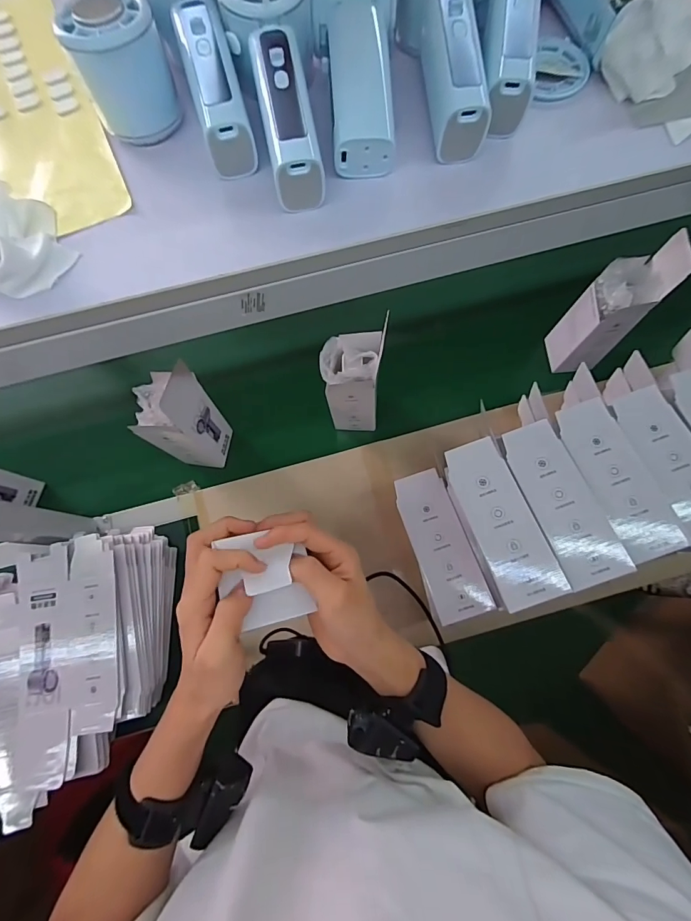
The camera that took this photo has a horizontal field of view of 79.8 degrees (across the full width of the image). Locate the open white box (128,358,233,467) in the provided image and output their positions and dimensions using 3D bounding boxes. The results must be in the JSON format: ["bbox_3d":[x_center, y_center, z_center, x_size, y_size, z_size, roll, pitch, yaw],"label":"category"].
[{"bbox_3d":[-0.244,-0.057,0.627,0.079,0.235,0.086,8,75,3],"label":"open white box"}]

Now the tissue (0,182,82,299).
[{"bbox_3d":[-0.224,-0.137,0.262,0.077,0.029,0.084,28,77,8],"label":"tissue"}]

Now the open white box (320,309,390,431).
[{"bbox_3d":[0.012,-0.114,0.635,0.085,0.219,0.074,3,75,2],"label":"open white box"}]

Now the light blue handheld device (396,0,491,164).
[{"bbox_3d":[0.071,-0.281,0.282,0.055,0.054,0.154,-7,87,0],"label":"light blue handheld device"}]

